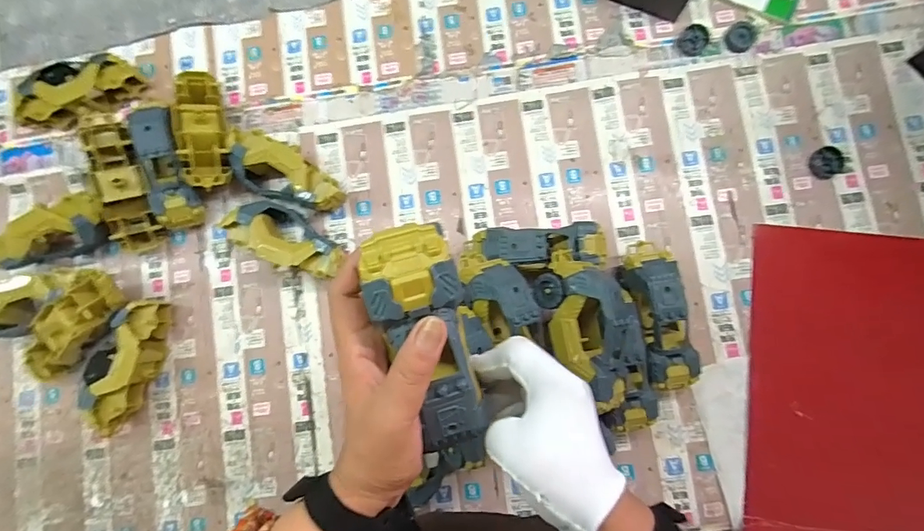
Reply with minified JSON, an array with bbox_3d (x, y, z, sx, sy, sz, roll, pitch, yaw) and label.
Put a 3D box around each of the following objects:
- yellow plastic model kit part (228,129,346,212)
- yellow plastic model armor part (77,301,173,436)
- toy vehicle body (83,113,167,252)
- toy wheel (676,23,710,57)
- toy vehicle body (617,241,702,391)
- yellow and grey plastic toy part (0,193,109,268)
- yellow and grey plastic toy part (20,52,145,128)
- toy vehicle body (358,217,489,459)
[{"bbox_3d":[-0.225,-0.116,0.601,0.153,0.061,0.071,24,86,6],"label":"yellow plastic model kit part"},{"bbox_3d":[-0.431,0.122,0.588,0.076,0.057,0.169,22,86,6],"label":"yellow plastic model armor part"},{"bbox_3d":[-0.431,-0.106,0.592,0.058,0.043,0.172,-11,100,3],"label":"toy vehicle body"},{"bbox_3d":[0.307,-0.299,0.613,0.040,0.008,0.040,1,93,17],"label":"toy wheel"},{"bbox_3d":[0.227,0.057,0.540,0.063,0.077,0.171,-9,84,3],"label":"toy vehicle body"},{"bbox_3d":[-0.534,-0.039,0.611,0.167,0.066,0.066,-26,83,1],"label":"yellow and grey plastic toy part"},{"bbox_3d":[-0.528,-0.243,0.636,0.173,0.056,0.074,-25,83,1],"label":"yellow and grey plastic toy part"},{"bbox_3d":[-0.019,0.046,0.288,0.053,0.030,0.141,-16,98,2],"label":"toy vehicle body"}]

